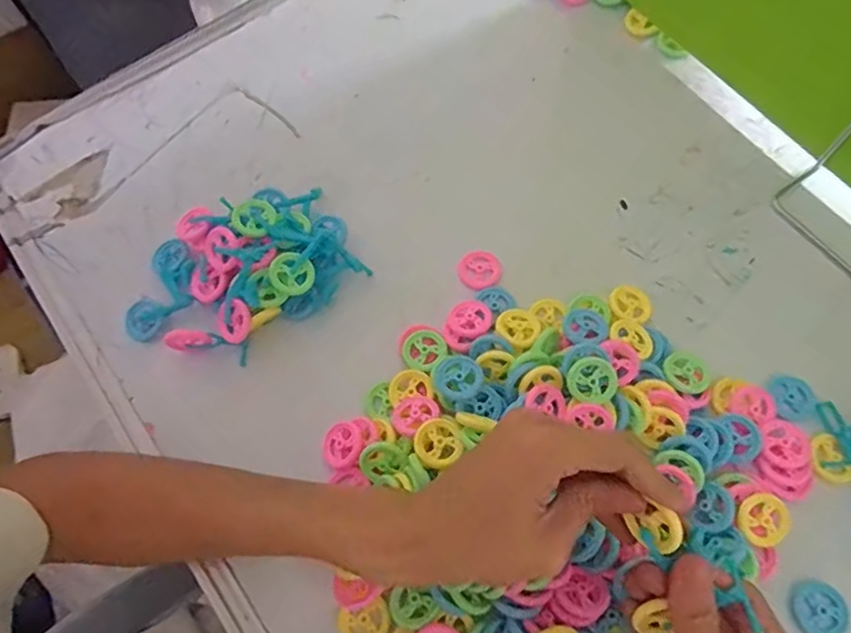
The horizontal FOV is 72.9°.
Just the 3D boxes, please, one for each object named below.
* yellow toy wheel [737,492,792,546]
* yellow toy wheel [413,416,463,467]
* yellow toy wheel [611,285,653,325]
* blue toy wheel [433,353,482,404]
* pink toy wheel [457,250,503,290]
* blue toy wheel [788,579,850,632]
[{"bbox_3d":[0.195,0.116,0.330,0.030,0.005,0.028,1,80,-5],"label":"yellow toy wheel"},{"bbox_3d":[0.008,0.076,0.346,0.027,0.012,0.028,-1,67,3],"label":"yellow toy wheel"},{"bbox_3d":[0.141,-0.008,0.397,0.029,0.011,0.030,-1,67,3],"label":"yellow toy wheel"},{"bbox_3d":[0.021,0.038,0.366,0.029,0.011,0.032,-21,67,-6],"label":"blue toy wheel"},{"bbox_3d":[0.038,-0.033,0.414,0.031,0.005,0.029,-1,67,3],"label":"pink toy wheel"},{"bbox_3d":[0.222,0.165,0.324,0.030,0.005,0.030,-1,67,3],"label":"blue toy wheel"}]

